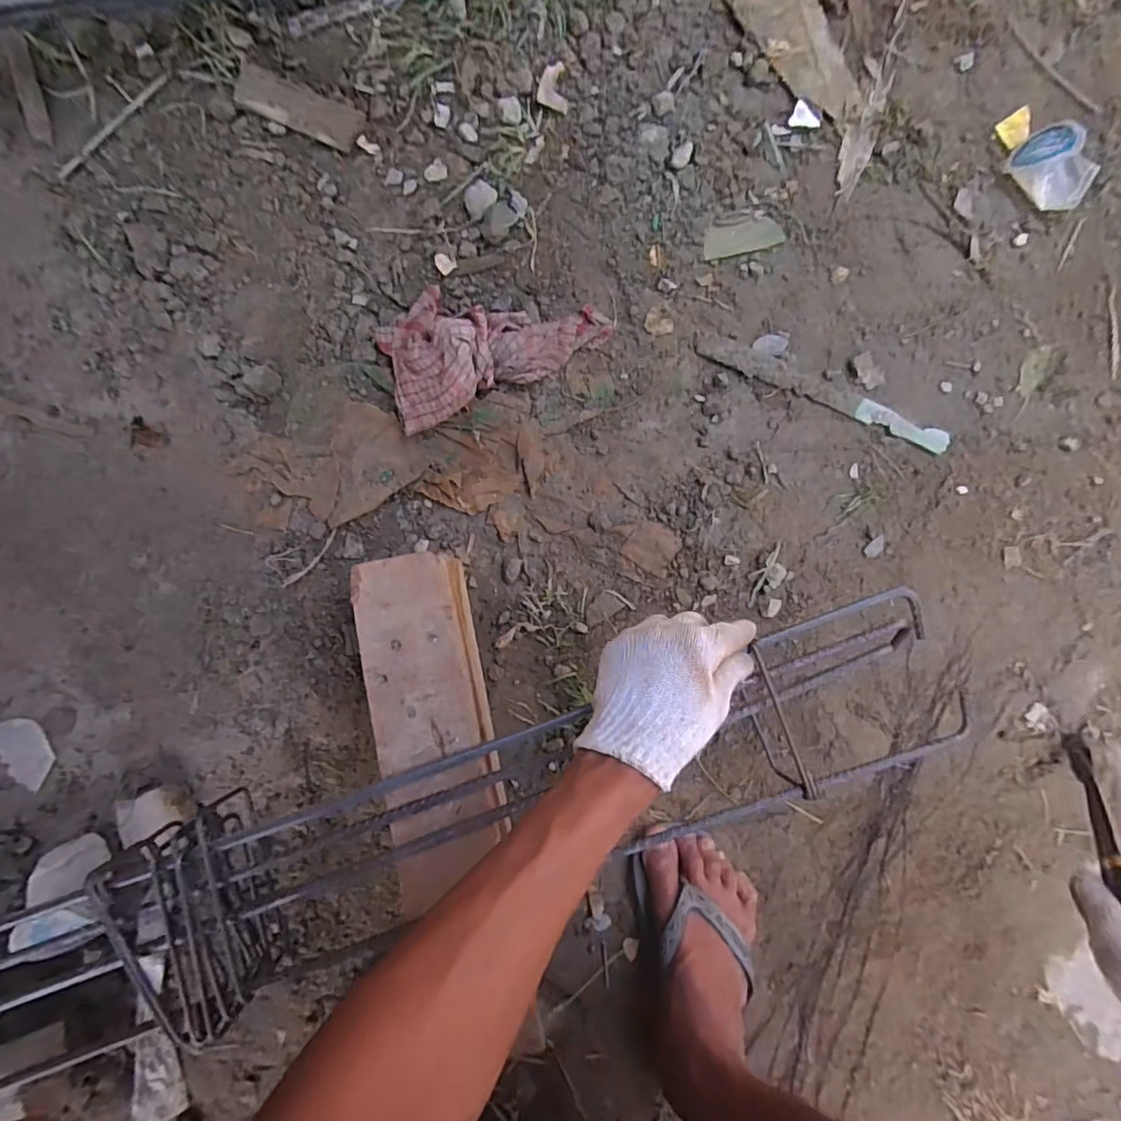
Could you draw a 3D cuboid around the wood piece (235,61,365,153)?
[{"bbox_3d":[-0.298,-0.514,0.637,0.143,0.014,0.053,22,86,0],"label":"wood piece"}]

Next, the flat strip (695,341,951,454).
[{"bbox_3d":[0.303,-0.194,0.647,0.300,0.013,0.028,22,86,0],"label":"flat strip"}]

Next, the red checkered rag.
[{"bbox_3d":[-0.081,-0.256,0.604,0.253,0.065,0.145,-29,88,-3],"label":"red checkered rag"}]

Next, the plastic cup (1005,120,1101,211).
[{"bbox_3d":[0.585,-0.464,0.656,0.069,0.051,0.096,-44,89,-3],"label":"plastic cup"}]

